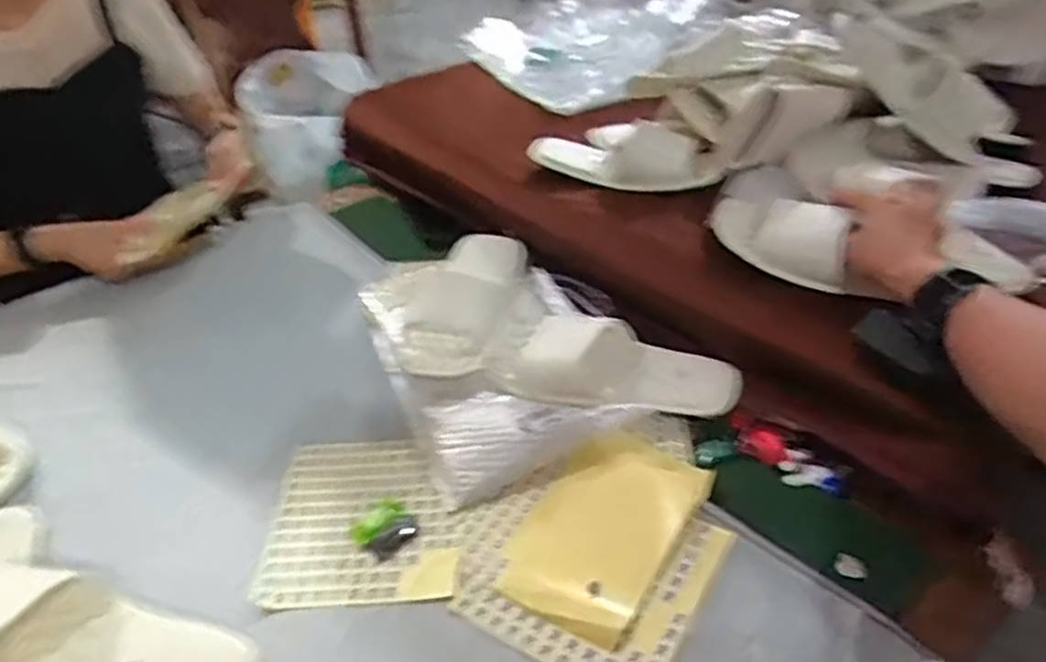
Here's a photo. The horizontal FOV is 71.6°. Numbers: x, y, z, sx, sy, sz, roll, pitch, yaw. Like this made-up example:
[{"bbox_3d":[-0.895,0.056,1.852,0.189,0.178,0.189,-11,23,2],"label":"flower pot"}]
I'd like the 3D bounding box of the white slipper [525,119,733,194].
[{"bbox_3d":[0.130,-0.216,0.883,0.233,0.050,0.112,13,41,20],"label":"white slipper"}]

